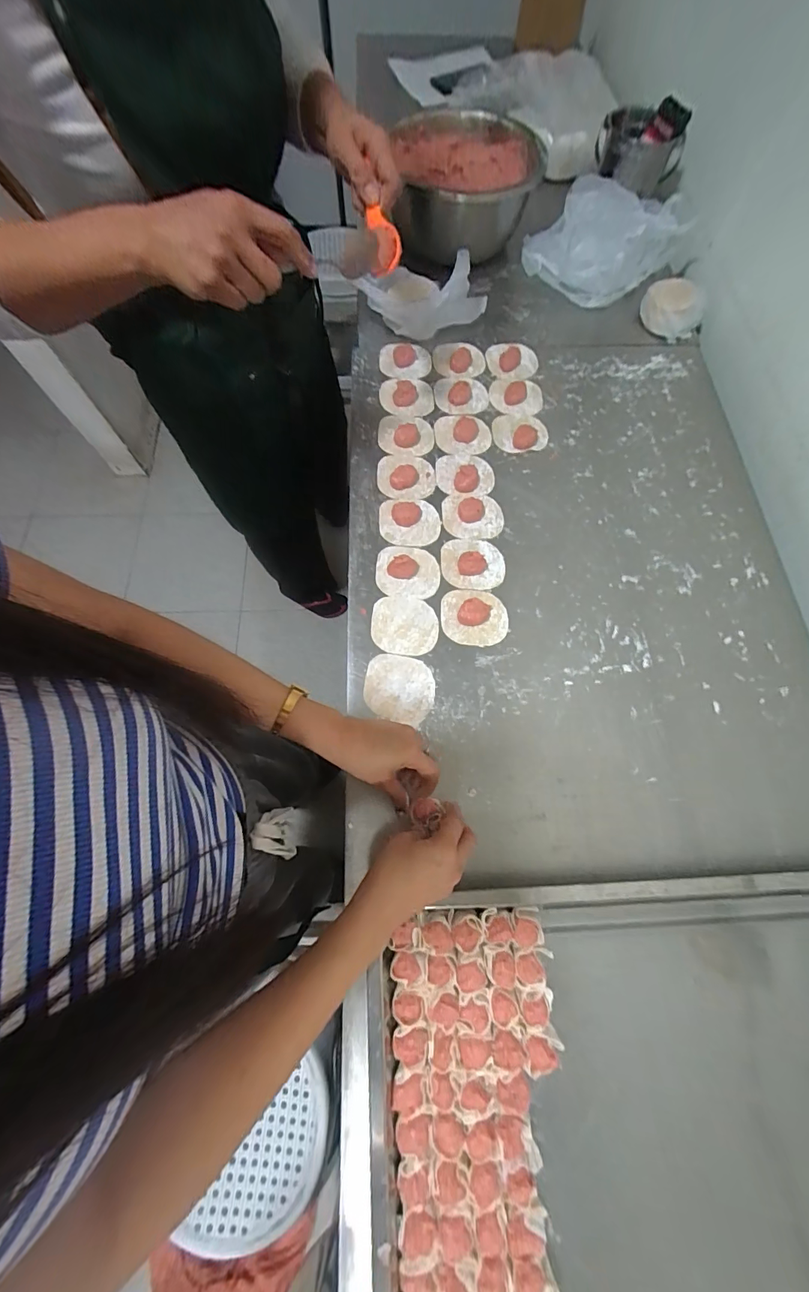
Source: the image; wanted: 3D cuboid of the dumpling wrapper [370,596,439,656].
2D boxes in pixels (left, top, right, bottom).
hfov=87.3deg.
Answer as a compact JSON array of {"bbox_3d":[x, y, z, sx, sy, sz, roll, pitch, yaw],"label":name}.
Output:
[{"bbox_3d":[0.000,-0.027,0.553,0.085,0.004,0.078,0,72,-1],"label":"dumpling wrapper"}]

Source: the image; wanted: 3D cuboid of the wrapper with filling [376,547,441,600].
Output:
[{"bbox_3d":[0.004,-0.104,0.575,0.086,0.019,0.078,6,72,1],"label":"wrapper with filling"}]

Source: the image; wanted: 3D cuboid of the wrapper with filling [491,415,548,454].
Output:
[{"bbox_3d":[0.180,-0.335,0.662,0.084,0.015,0.071,5,72,1],"label":"wrapper with filling"}]

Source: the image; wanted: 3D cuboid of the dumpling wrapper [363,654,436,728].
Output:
[{"bbox_3d":[-0.006,0.052,0.527,0.085,0.004,0.081,12,72,3],"label":"dumpling wrapper"}]

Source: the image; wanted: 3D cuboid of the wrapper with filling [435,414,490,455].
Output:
[{"bbox_3d":[0.091,-0.331,0.668,0.085,0.008,0.074,-3,72,-2],"label":"wrapper with filling"}]

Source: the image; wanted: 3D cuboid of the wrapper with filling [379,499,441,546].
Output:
[{"bbox_3d":[0.007,-0.179,0.603,0.086,0.012,0.075,6,72,1],"label":"wrapper with filling"}]

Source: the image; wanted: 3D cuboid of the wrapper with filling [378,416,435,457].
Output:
[{"bbox_3d":[0.002,-0.335,0.654,0.086,0.029,0.075,8,72,2],"label":"wrapper with filling"}]

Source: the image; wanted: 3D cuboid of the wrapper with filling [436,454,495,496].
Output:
[{"bbox_3d":[0.093,-0.262,0.631,0.089,0.025,0.075,0,72,-1],"label":"wrapper with filling"}]

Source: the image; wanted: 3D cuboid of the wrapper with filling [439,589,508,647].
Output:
[{"bbox_3d":[0.093,-0.041,0.553,0.086,0.020,0.076,3,72,0],"label":"wrapper with filling"}]

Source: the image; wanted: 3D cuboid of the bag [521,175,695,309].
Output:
[{"bbox_3d":[0.358,-0.732,0.756,0.236,0.097,0.197,-26,74,-9],"label":"bag"}]

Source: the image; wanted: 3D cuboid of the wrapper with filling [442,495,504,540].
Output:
[{"bbox_3d":[0.100,-0.189,0.611,0.086,0.015,0.074,-2,72,-2],"label":"wrapper with filling"}]

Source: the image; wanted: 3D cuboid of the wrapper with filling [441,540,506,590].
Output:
[{"bbox_3d":[0.095,-0.117,0.579,0.086,0.026,0.075,2,72,0],"label":"wrapper with filling"}]

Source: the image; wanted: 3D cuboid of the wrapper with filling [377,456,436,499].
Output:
[{"bbox_3d":[0.003,-0.258,0.631,0.086,0.017,0.079,0,72,-1],"label":"wrapper with filling"}]

